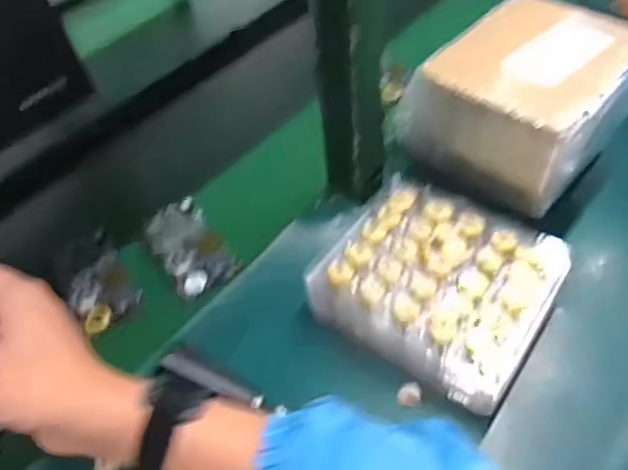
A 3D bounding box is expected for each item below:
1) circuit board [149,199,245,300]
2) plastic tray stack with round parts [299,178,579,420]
[{"bbox_3d":[-0.127,0.006,0.584,0.063,0.020,0.126,-26,49,-22],"label":"circuit board"},{"bbox_3d":[0.101,0.040,0.488,0.175,0.063,0.147,26,51,27],"label":"plastic tray stack with round parts"}]

